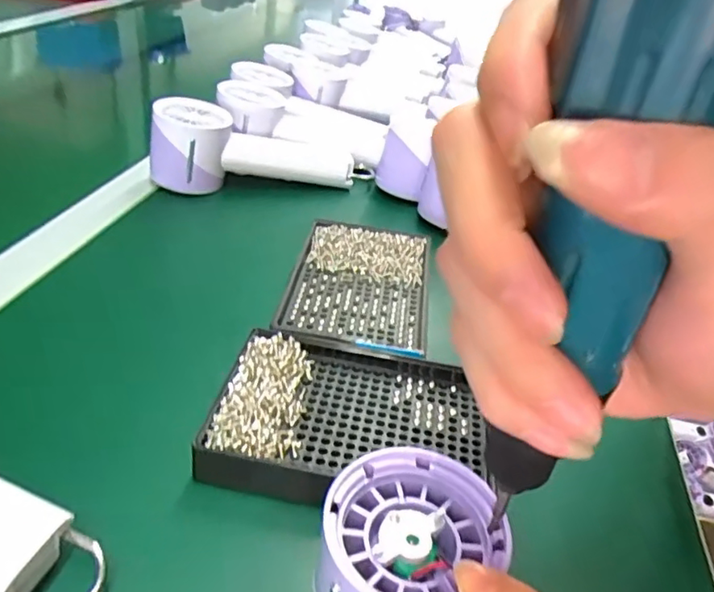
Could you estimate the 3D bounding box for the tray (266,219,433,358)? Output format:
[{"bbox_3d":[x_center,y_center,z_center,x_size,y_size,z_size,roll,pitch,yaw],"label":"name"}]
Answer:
[{"bbox_3d":[0.001,-0.008,0.374,0.088,0.014,0.135,9,35,2],"label":"tray"}]

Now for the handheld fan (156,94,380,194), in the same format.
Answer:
[{"bbox_3d":[-0.081,-0.129,0.511,0.188,0.065,0.056,-7,37,-20],"label":"handheld fan"}]

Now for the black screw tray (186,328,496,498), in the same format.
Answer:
[{"bbox_3d":[-0.003,0.058,0.287,0.128,0.019,0.087,9,35,2],"label":"black screw tray"}]

